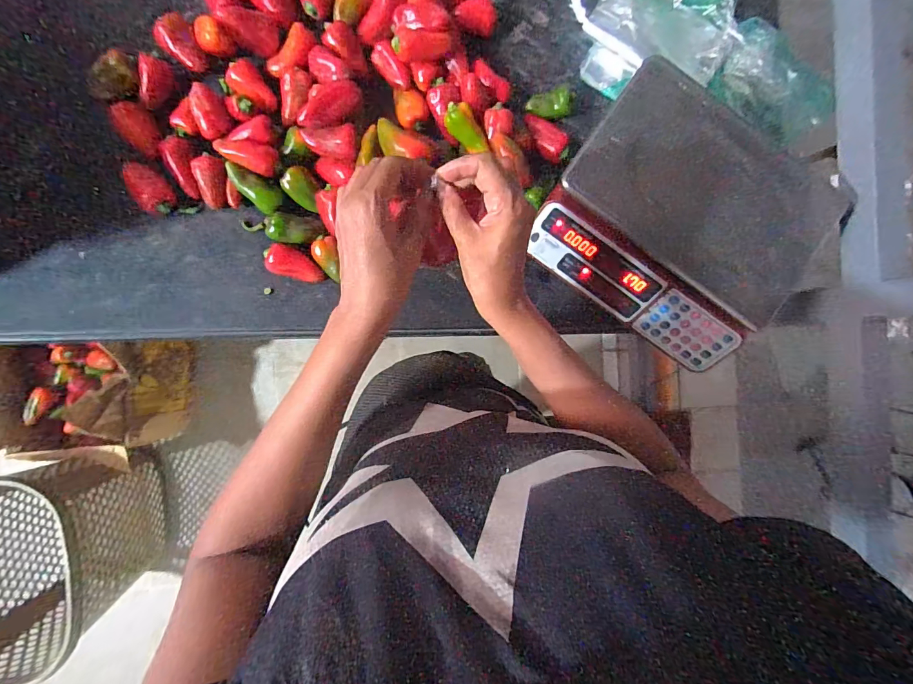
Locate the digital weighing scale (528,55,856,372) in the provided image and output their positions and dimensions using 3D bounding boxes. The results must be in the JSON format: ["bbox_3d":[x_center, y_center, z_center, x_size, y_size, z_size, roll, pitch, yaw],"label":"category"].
[{"bbox_3d":[0.321,-0.173,0.572,0.356,0.116,0.304,36,87,-4],"label":"digital weighing scale"}]

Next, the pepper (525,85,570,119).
[{"bbox_3d":[0.143,-0.365,0.623,0.059,0.034,0.035,-8,91,-5],"label":"pepper"}]

